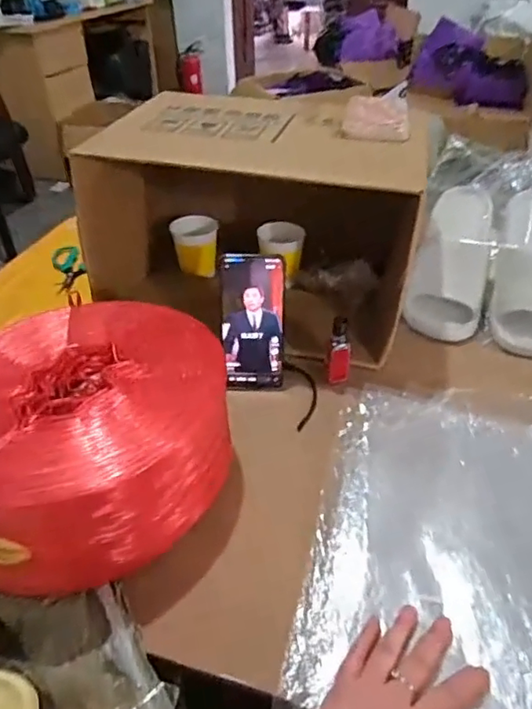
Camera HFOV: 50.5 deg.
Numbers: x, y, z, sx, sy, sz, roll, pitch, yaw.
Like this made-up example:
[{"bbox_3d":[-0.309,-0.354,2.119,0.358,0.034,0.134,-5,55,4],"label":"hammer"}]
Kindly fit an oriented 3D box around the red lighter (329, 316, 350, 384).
[{"bbox_3d":[0.087,-0.004,0.665,0.024,0.078,0.013,14,21,28],"label":"red lighter"}]

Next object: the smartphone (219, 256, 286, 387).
[{"bbox_3d":[-0.016,-0.037,0.664,0.074,0.158,0.007,-1,17,1],"label":"smartphone"}]

